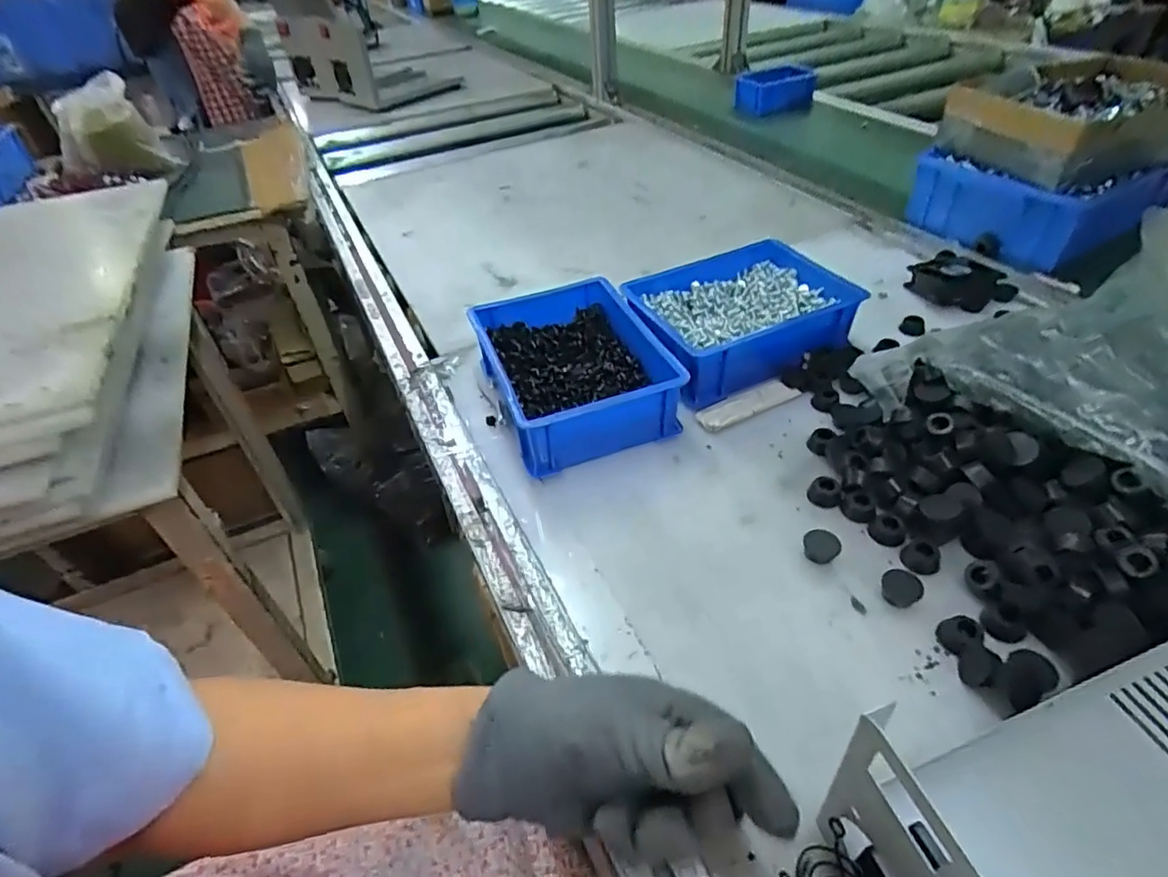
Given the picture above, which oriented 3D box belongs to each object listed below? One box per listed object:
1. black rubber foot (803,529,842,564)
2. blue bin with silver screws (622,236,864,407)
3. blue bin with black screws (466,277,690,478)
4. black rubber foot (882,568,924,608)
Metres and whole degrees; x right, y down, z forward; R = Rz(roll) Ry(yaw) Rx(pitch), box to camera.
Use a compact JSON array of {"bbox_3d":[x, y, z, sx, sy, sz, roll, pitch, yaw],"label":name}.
[{"bbox_3d":[0.169,0.077,0.426,0.024,0.018,0.019,13,45,20],"label":"black rubber foot"},{"bbox_3d":[0.154,-0.120,0.603,0.209,0.066,0.153,-21,45,-15],"label":"blue bin with silver screws"},{"bbox_3d":[-0.011,-0.064,0.559,0.146,0.070,0.197,-17,44,-12],"label":"blue bin with black screws"},{"bbox_3d":[0.210,0.099,0.396,0.023,0.018,0.019,22,50,26],"label":"black rubber foot"}]

